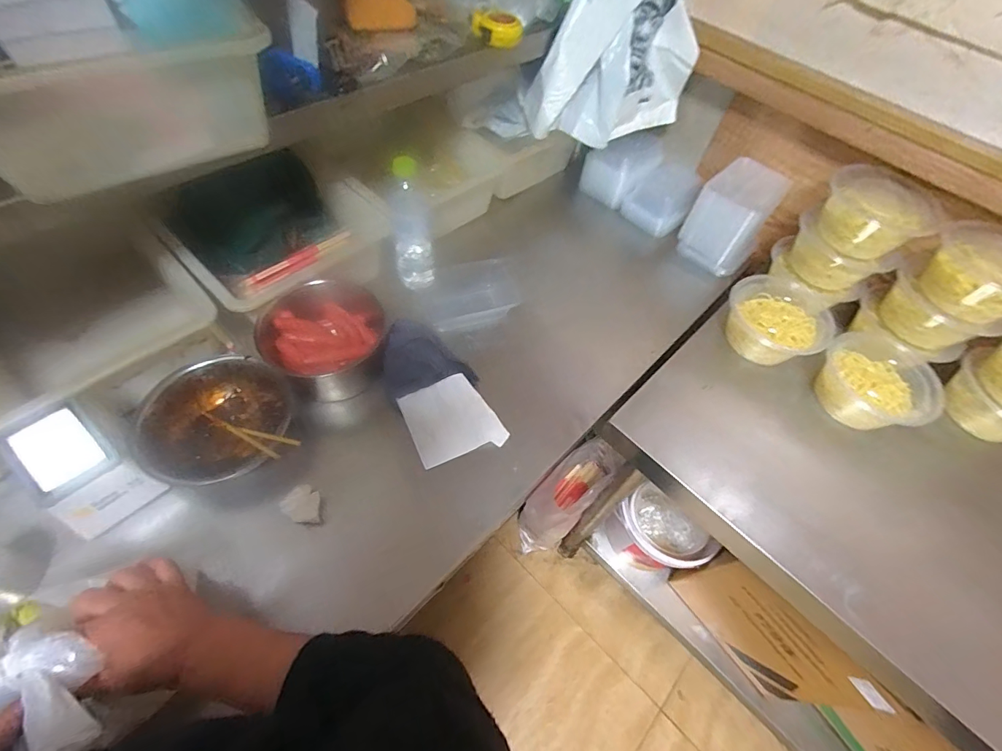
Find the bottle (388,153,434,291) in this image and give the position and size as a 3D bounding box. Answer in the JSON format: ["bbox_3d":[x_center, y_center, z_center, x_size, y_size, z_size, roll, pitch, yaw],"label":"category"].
[{"bbox_3d":[-0.146,-0.242,0.717,0.060,0.199,0.069,-4,58,-6],"label":"bottle"}]

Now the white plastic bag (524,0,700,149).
[{"bbox_3d":[0.210,-0.632,0.779,0.306,0.378,0.105,-17,60,-14],"label":"white plastic bag"}]

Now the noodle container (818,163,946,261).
[{"bbox_3d":[0.622,-0.269,0.734,0.128,0.103,0.135,4,57,-1],"label":"noodle container"}]

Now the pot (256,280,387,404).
[{"bbox_3d":[-0.246,-0.058,0.659,0.159,0.077,0.170,2,57,-3],"label":"pot"}]

